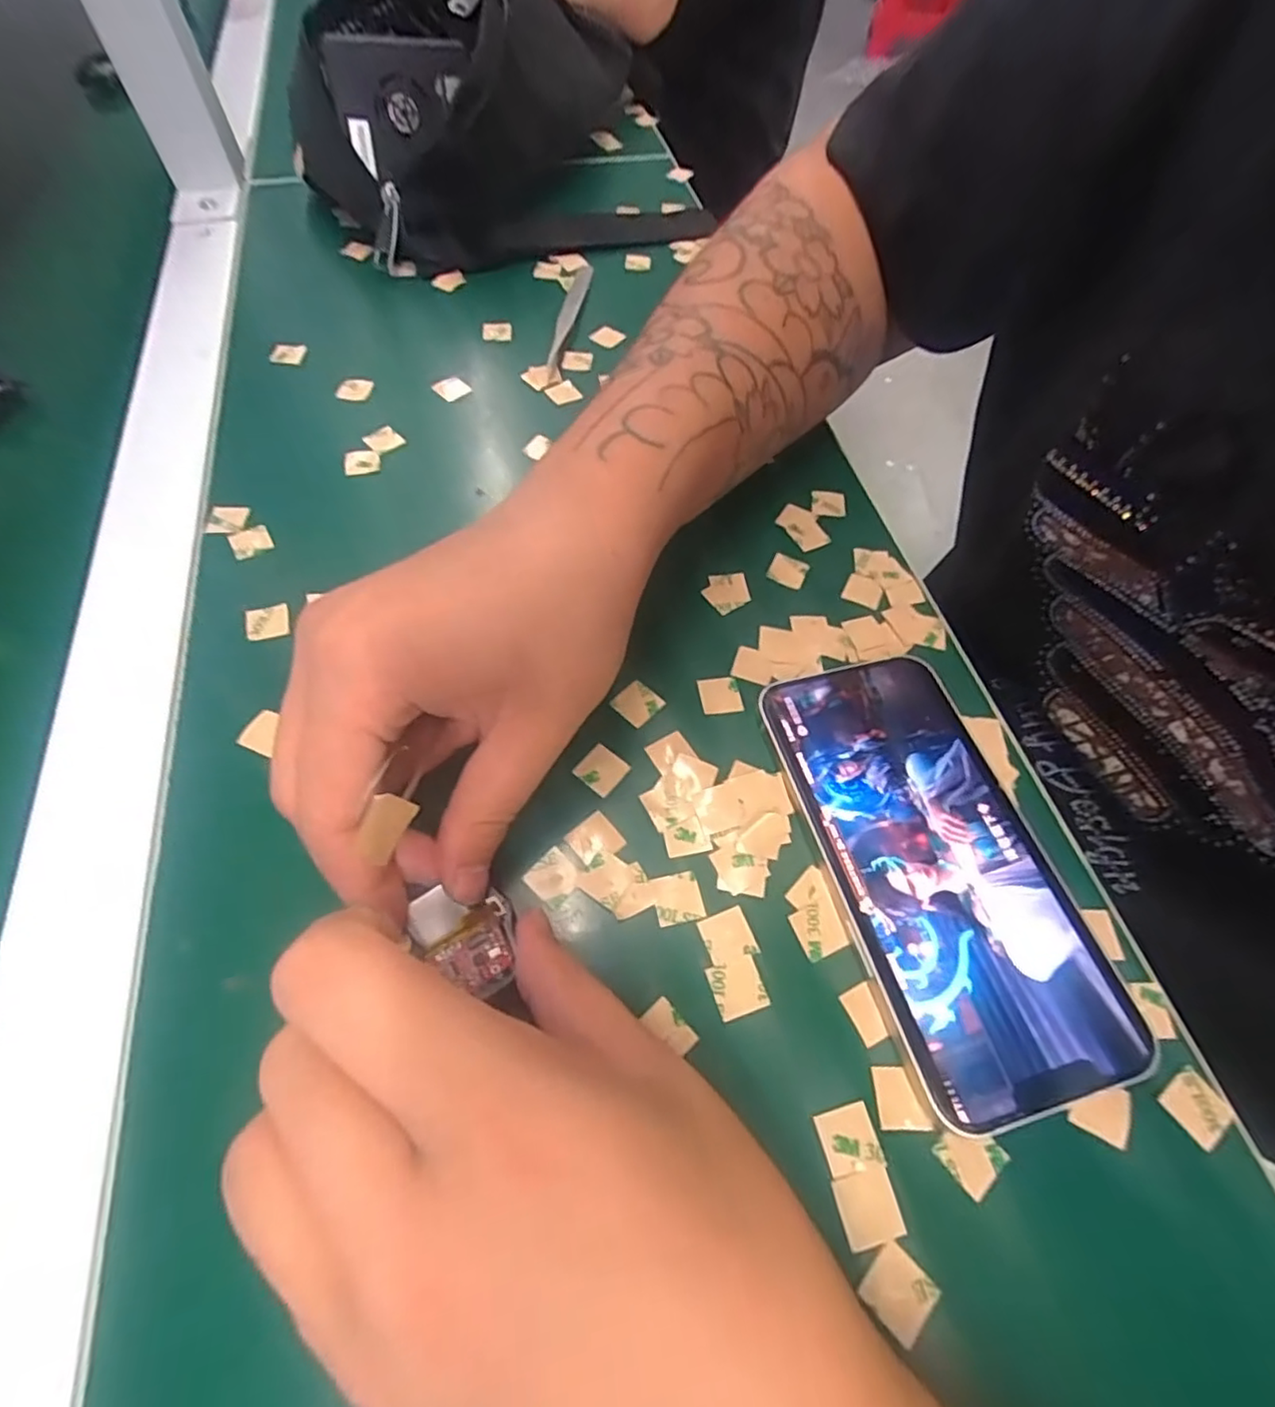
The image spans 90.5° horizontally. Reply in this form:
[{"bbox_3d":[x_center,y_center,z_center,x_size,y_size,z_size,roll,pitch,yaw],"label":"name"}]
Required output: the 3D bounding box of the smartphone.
[{"bbox_3d":[0.095,0.049,0.208,0.070,0.008,0.144,-12,61,-9],"label":"smartphone"}]

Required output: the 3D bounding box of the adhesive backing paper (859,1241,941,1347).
[{"bbox_3d":[0.065,0.145,0.156,0.015,0.004,0.014,40,66,19],"label":"adhesive backing paper"}]

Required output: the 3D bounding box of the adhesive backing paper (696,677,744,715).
[{"bbox_3d":[0.031,-0.003,0.241,0.015,0.004,0.015,-7,61,-3],"label":"adhesive backing paper"}]

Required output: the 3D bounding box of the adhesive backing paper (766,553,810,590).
[{"bbox_3d":[0.065,-0.057,0.274,0.015,0.004,0.015,25,67,12],"label":"adhesive backing paper"}]

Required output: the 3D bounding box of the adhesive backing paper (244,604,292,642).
[{"bbox_3d":[-0.146,-0.033,0.250,0.015,0.004,0.016,-13,61,-9],"label":"adhesive backing paper"}]

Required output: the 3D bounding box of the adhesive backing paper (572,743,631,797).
[{"bbox_3d":[-0.013,0.023,0.223,0.015,0.004,0.015,36,69,15],"label":"adhesive backing paper"}]

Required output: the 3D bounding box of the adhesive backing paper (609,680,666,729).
[{"bbox_3d":[0.000,0.000,0.237,0.015,0.004,0.015,43,72,13],"label":"adhesive backing paper"}]

